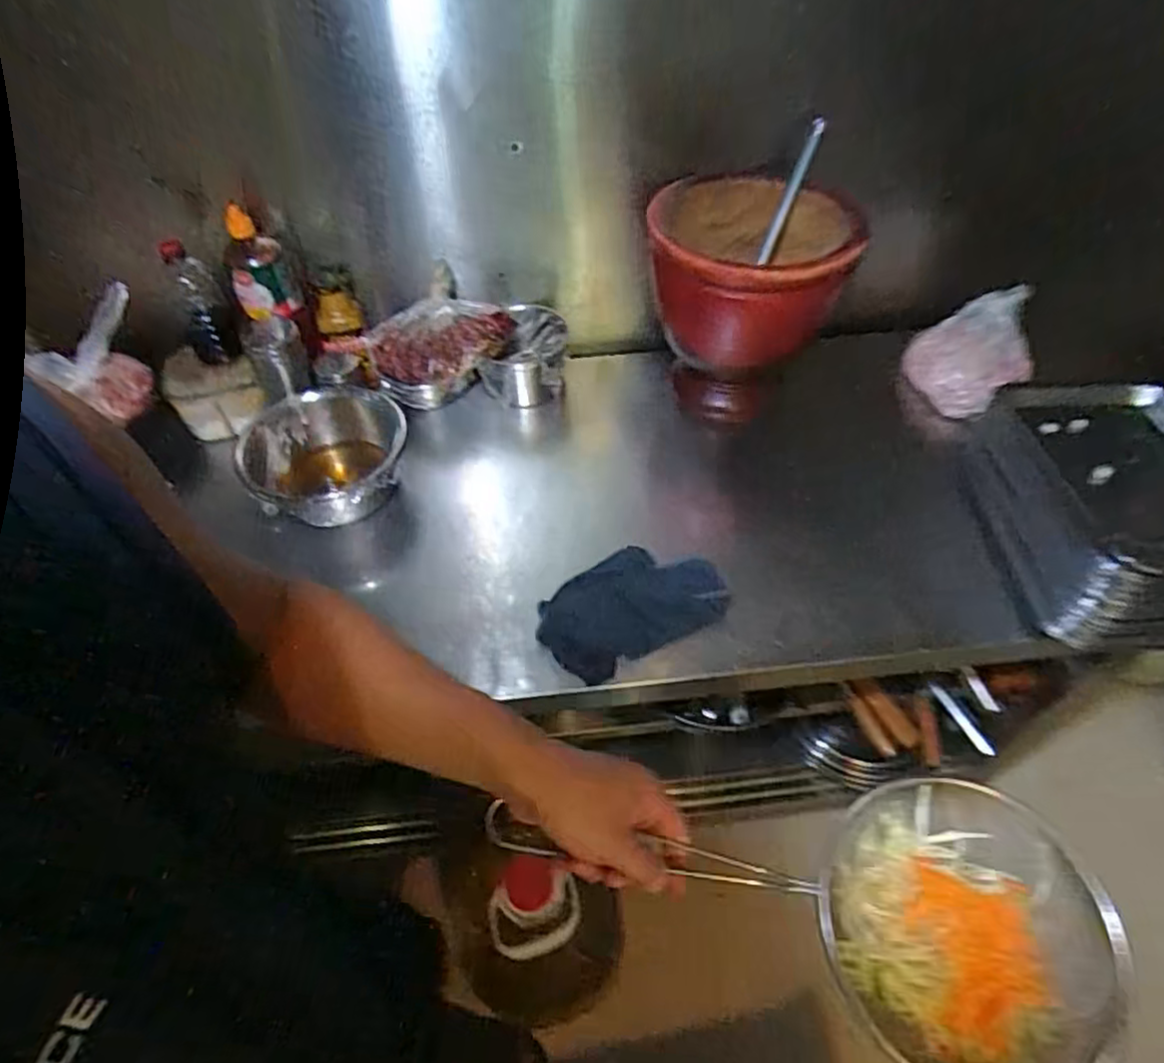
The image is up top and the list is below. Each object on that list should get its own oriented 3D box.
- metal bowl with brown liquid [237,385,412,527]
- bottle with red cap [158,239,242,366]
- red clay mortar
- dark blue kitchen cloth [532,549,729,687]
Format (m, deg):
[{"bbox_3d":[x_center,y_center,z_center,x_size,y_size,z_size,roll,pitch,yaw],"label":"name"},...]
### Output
[{"bbox_3d":[-0.322,-0.078,0.865,0.206,0.114,0.182,0,52,2],"label":"metal bowl with brown liquid"},{"bbox_3d":[-0.487,-0.287,0.872,0.060,0.146,0.049,-30,57,-20],"label":"bottle with red cap"},{"bbox_3d":[0.204,-0.312,0.899,0.243,0.231,0.209,10,53,10],"label":"red clay mortar"},{"bbox_3d":[0.056,0.087,0.778,0.203,0.027,0.133,-31,57,-21],"label":"dark blue kitchen cloth"}]

